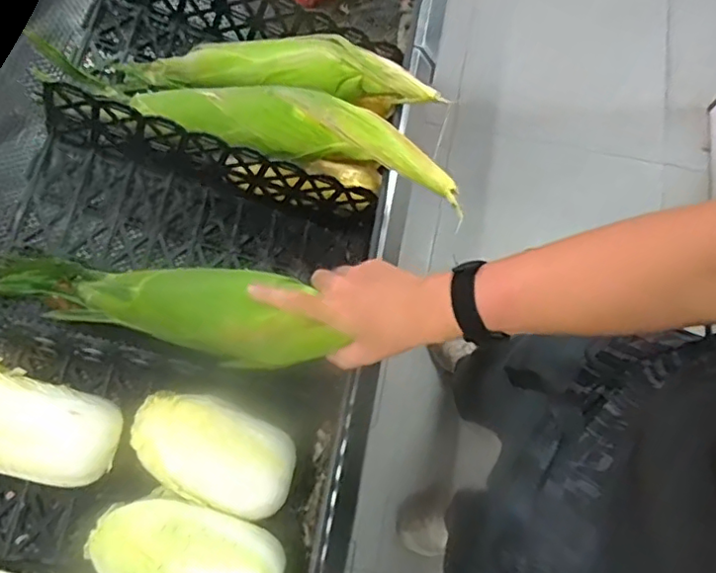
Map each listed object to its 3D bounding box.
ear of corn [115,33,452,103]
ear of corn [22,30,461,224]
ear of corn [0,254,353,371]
[{"bbox_3d":[-0.092,-0.253,0.693,0.375,0.052,0.066,7,71,1],"label":"ear of corn"},{"bbox_3d":[-0.118,-0.188,0.664,0.476,0.055,0.093,21,72,6],"label":"ear of corn"},{"bbox_3d":[-0.195,0.009,0.607,0.359,0.061,0.094,11,71,9],"label":"ear of corn"}]

